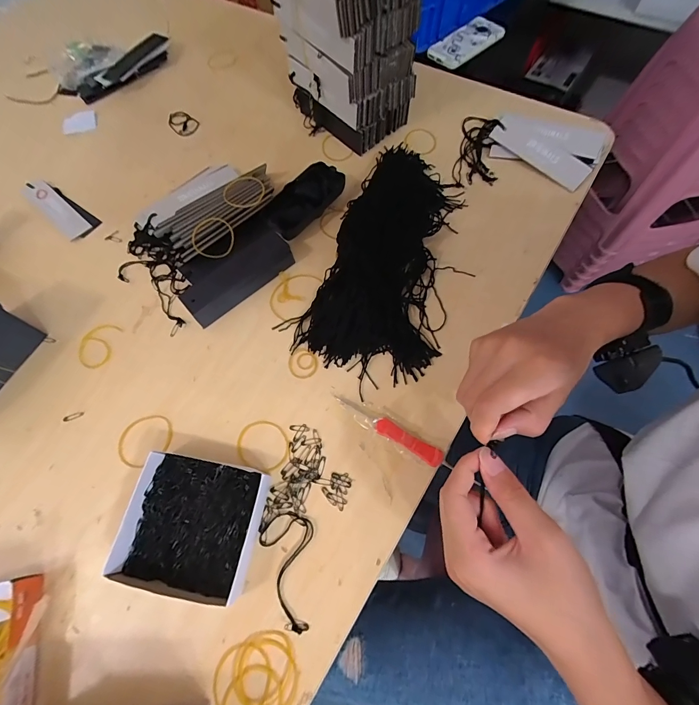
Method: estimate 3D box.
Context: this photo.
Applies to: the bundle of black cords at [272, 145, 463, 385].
[{"bbox_3d":[0.056,-0.111,0.385,0.152,0.024,0.287,24,70,12],"label":"bundle of black cords"}]

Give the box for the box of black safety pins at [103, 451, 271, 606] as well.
[{"bbox_3d":[-0.132,0.142,0.287,0.106,0.024,0.097,9,68,6],"label":"box of black safety pins"}]

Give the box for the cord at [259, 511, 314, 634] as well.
[{"bbox_3d":[-0.054,0.177,0.280,0.044,0.004,0.083,0,67,2],"label":"cord"}]

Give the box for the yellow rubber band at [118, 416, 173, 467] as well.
[{"bbox_3d":[-0.195,0.082,0.326,0.052,0.004,0.044,-36,70,-12],"label":"yellow rubber band"}]

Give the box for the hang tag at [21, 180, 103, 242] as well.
[{"bbox_3d":[-0.381,-0.189,0.446,0.131,0.006,0.041,34,72,15],"label":"hang tag"}]

